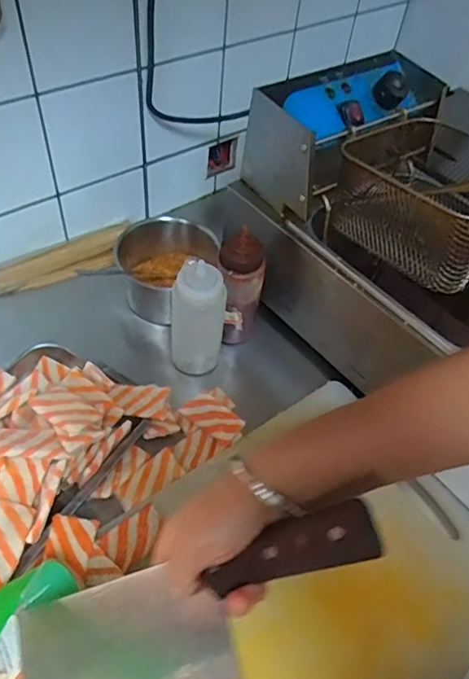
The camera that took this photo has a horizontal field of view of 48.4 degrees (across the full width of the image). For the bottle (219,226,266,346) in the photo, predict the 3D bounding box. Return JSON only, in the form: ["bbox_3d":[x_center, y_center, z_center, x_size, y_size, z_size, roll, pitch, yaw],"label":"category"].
[{"bbox_3d":[0.007,-0.064,0.709,0.061,0.175,0.053,1,51,-5],"label":"bottle"}]

